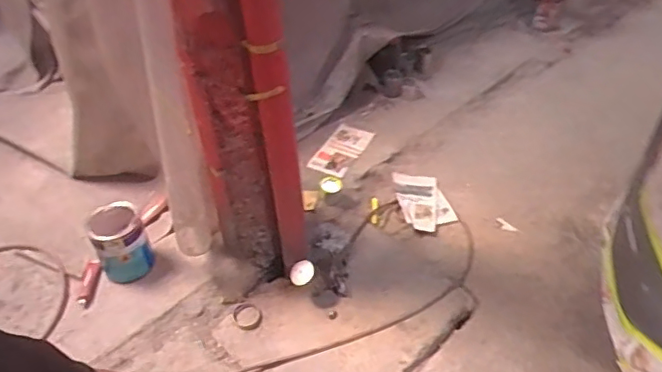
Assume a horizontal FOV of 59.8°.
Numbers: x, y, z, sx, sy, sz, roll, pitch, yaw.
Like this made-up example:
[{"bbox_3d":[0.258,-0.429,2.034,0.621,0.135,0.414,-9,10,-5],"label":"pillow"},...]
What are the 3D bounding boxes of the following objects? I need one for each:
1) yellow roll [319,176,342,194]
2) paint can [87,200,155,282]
[{"bbox_3d":[0.001,-0.005,1.949,0.074,0.031,0.064,-2,44,0],"label":"yellow roll"},{"bbox_3d":[-0.592,0.166,1.630,0.142,0.187,0.158,-21,47,-19],"label":"paint can"}]

